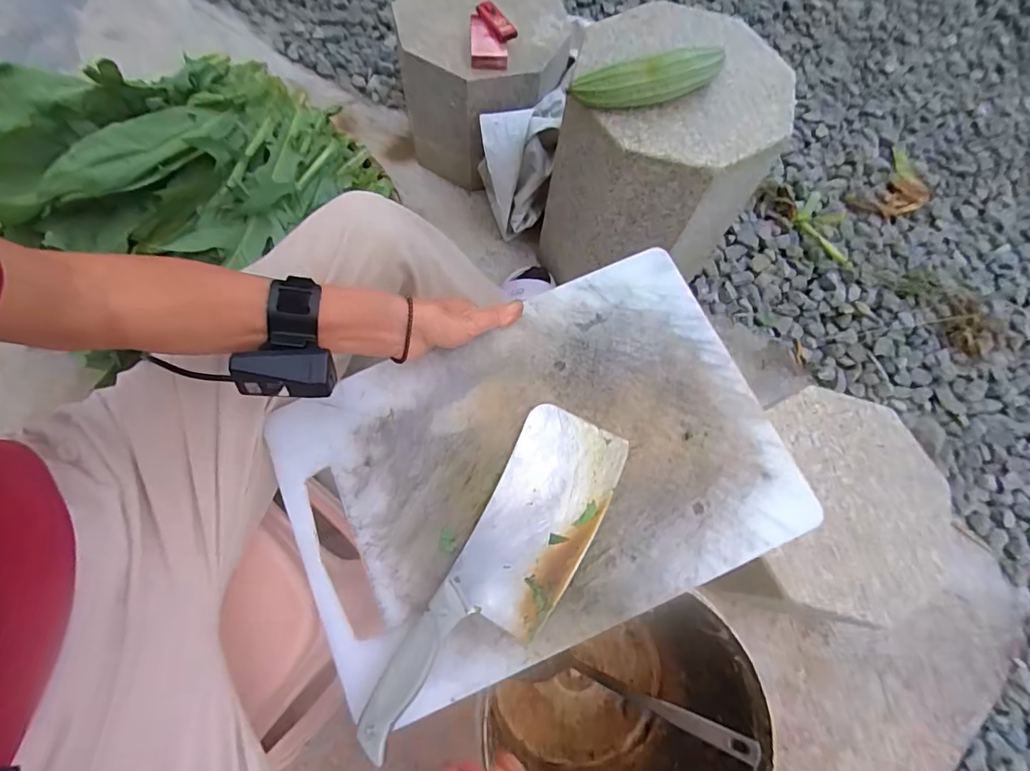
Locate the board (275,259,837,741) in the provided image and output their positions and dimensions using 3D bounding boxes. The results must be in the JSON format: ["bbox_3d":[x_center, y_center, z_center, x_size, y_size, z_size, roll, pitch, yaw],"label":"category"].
[{"bbox_3d":[0.012,0.070,0.421,0.396,0.016,0.271,-24,75,-4],"label":"board"}]

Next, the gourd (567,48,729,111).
[{"bbox_3d":[0.156,-0.348,0.576,0.175,0.040,0.043,-7,70,-5],"label":"gourd"}]

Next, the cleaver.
[{"bbox_3d":[-0.008,0.148,0.388,0.085,0.016,0.278,28,73,10],"label":"cleaver"}]

